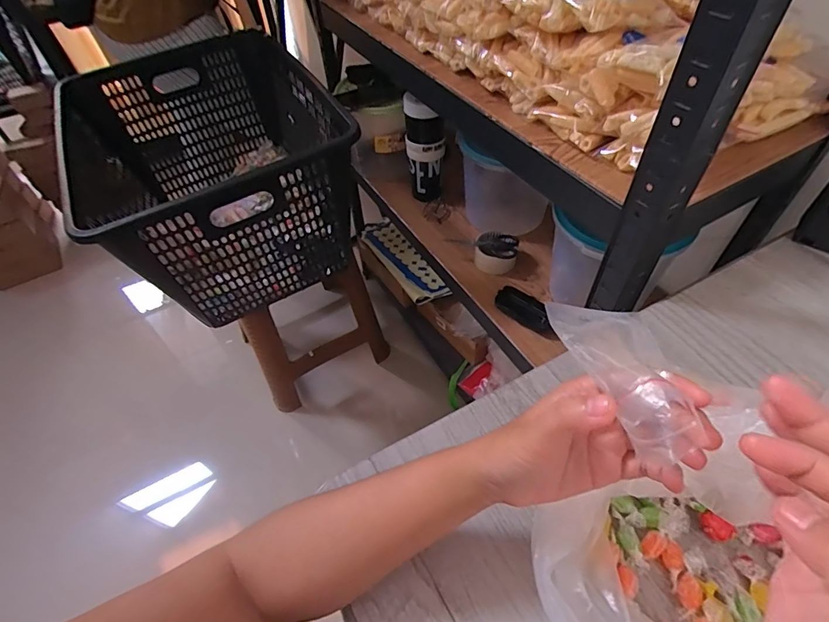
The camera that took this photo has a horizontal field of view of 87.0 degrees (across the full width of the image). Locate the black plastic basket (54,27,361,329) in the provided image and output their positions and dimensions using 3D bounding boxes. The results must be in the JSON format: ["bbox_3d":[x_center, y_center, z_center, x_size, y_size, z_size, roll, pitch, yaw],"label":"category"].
[{"bbox_3d":[-0.379,-0.279,0.870,0.427,0.283,0.598,-25,53,-16],"label":"black plastic basket"}]

